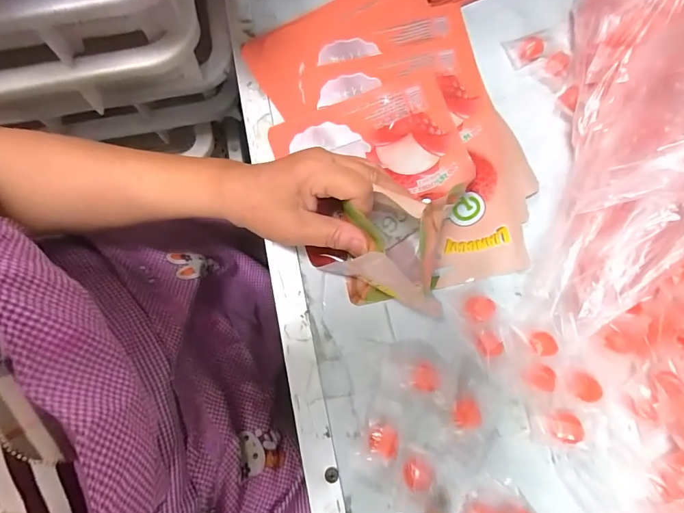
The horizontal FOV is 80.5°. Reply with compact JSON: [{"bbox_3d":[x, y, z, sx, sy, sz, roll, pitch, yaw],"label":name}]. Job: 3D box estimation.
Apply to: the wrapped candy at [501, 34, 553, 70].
[{"bbox_3d":[0.178,-0.198,0.380,0.043,0.013,0.029,-21,78,-3],"label":"wrapped candy"}]

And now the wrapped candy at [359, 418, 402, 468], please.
[{"bbox_3d":[0.030,0.136,0.292,0.027,0.011,0.030,18,79,5],"label":"wrapped candy"}]

